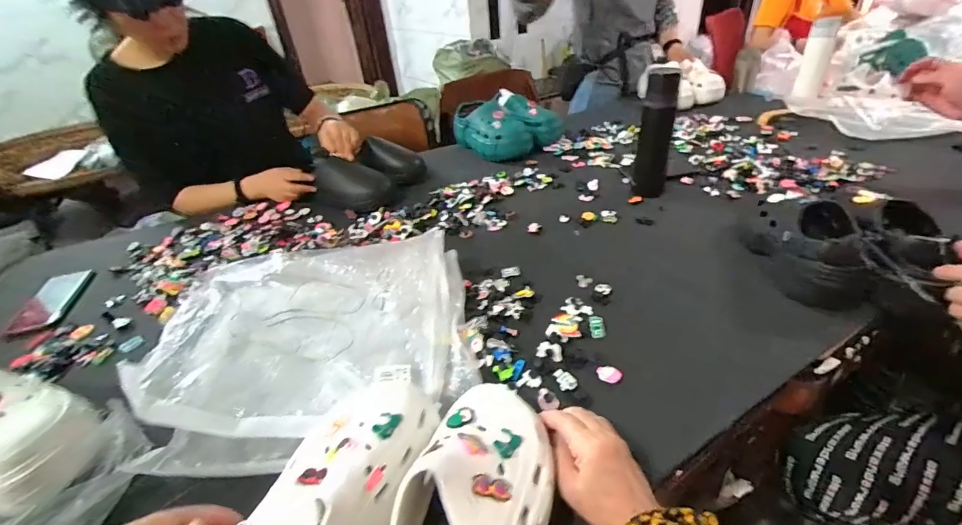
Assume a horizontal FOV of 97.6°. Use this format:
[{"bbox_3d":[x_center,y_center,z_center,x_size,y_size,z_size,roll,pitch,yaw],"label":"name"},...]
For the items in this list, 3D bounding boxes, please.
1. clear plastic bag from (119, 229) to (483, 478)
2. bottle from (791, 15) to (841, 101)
[{"bbox_3d":[-0.212,0.088,0.549,0.379,0.079,0.311,-7,34,-5],"label":"clear plastic bag"},{"bbox_3d":[0.922,-0.552,1.160,0.071,0.219,0.056,19,40,31],"label":"bottle"}]

